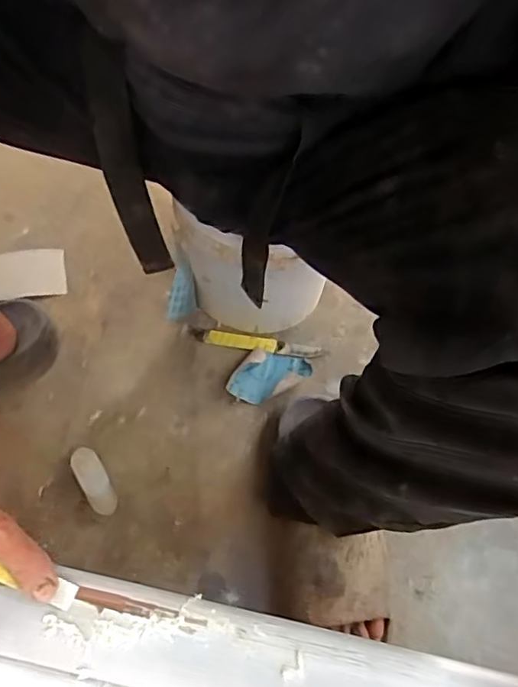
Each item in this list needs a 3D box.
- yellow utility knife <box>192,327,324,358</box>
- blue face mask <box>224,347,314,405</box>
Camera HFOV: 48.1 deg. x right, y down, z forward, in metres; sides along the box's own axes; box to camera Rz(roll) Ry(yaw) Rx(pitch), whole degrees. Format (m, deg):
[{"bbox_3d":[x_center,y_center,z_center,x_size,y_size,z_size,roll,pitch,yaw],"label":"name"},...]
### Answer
[{"bbox_3d":[-0.005,-0.001,0.697,0.154,0.008,0.023,10,58,2],"label":"yellow utility knife"},{"bbox_3d":[0.009,0.032,0.662,0.095,0.023,0.051,-24,63,-17],"label":"blue face mask"}]

